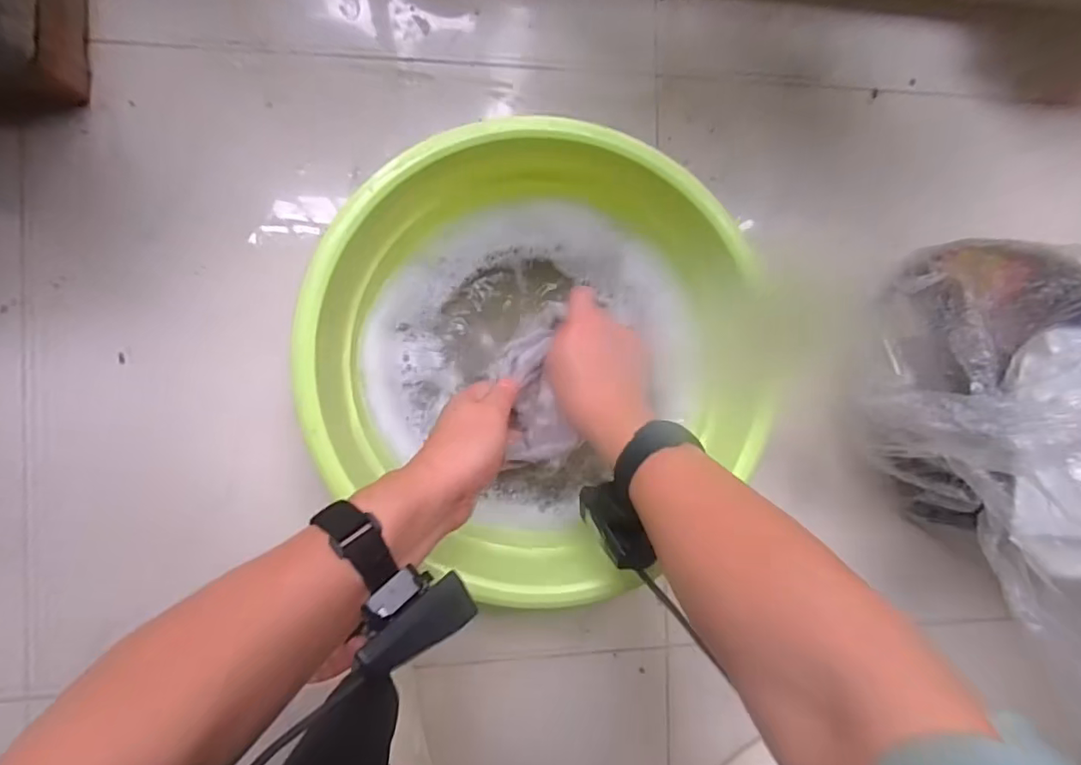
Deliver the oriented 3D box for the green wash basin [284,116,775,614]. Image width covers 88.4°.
[{"bbox_3d":[-0.003,-0.031,0.499,0.350,0.130,0.351,0,92,-8],"label":"green wash basin"}]

